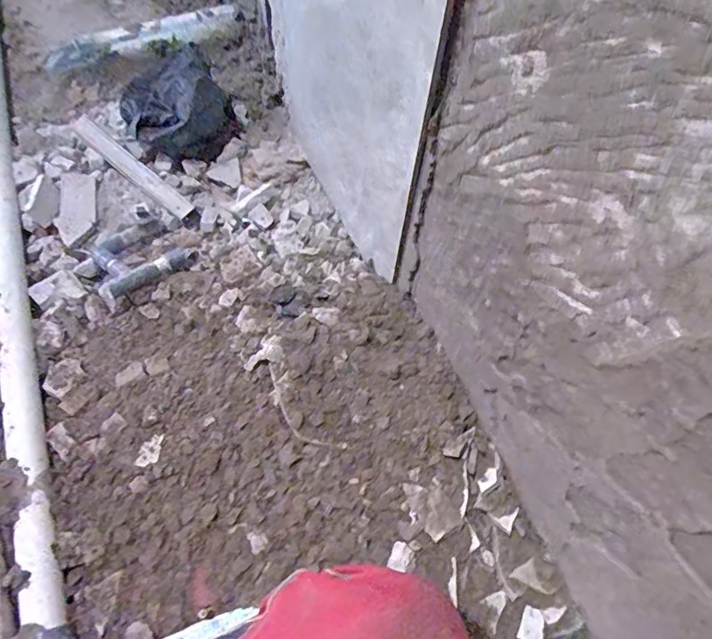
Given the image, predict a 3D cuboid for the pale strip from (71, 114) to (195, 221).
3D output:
[{"bbox_3d":[-0.460,-0.314,1.029,0.383,0.017,0.047,38,65,18],"label":"pale strip"}]

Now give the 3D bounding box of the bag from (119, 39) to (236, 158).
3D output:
[{"bbox_3d":[-0.344,-0.412,0.994,0.195,0.115,0.195,-30,65,-19],"label":"bag"}]

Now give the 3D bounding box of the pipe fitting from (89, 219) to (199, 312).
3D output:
[{"bbox_3d":[-0.375,-0.106,0.861,0.137,0.035,0.162,41,66,19],"label":"pipe fitting"}]

